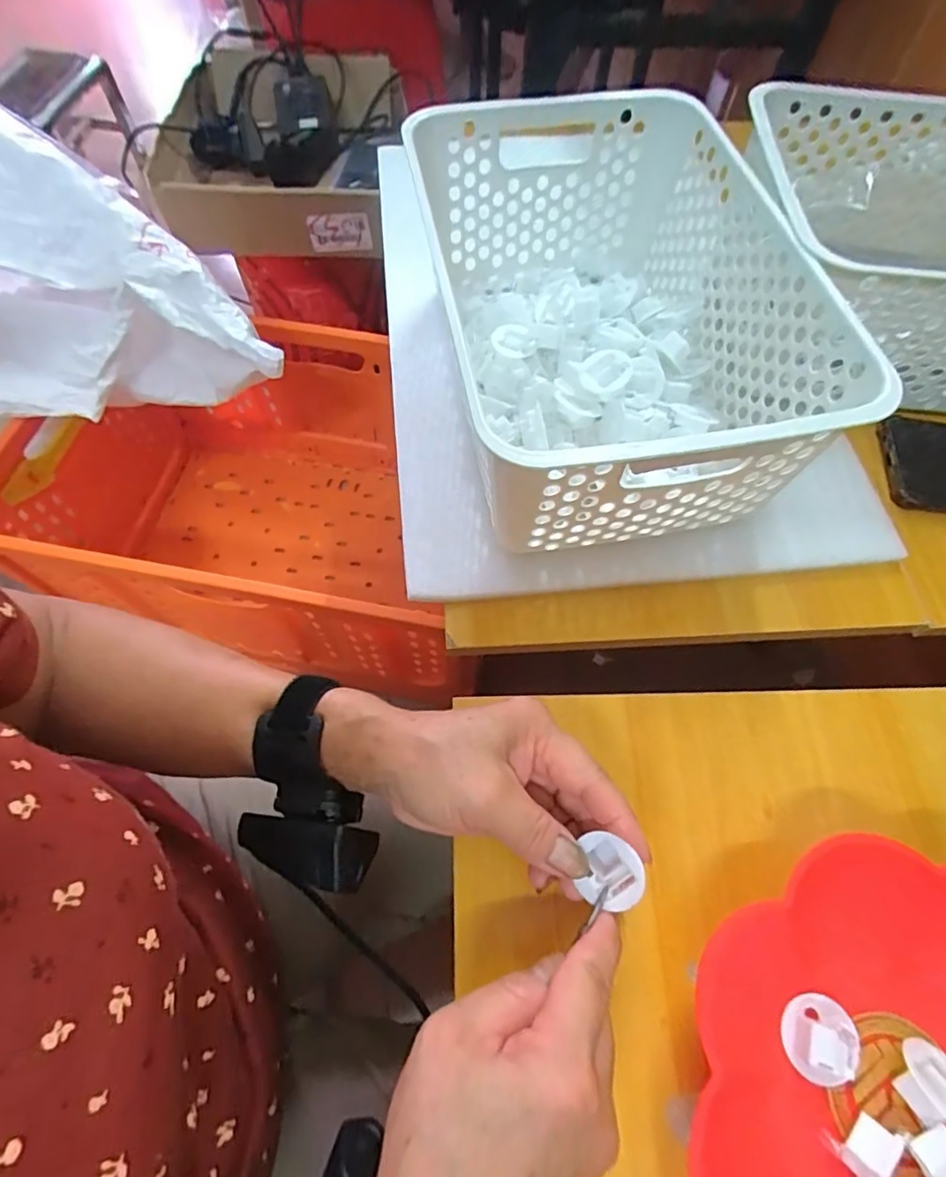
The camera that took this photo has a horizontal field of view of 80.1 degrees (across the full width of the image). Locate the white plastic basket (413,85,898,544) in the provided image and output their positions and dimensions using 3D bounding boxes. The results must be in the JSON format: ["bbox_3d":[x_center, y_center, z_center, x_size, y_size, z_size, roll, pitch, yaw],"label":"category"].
[{"bbox_3d":[0.086,-0.187,0.376,0.200,0.119,0.330,-7,65,-4],"label":"white plastic basket"}]

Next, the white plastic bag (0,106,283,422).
[{"bbox_3d":[-0.463,-0.313,0.581,0.422,0.217,0.251,-20,66,-10],"label":"white plastic bag"}]

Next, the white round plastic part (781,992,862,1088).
[{"bbox_3d":[0.155,0.199,0.246,0.031,0.015,0.031,0,65,-1],"label":"white round plastic part"}]

